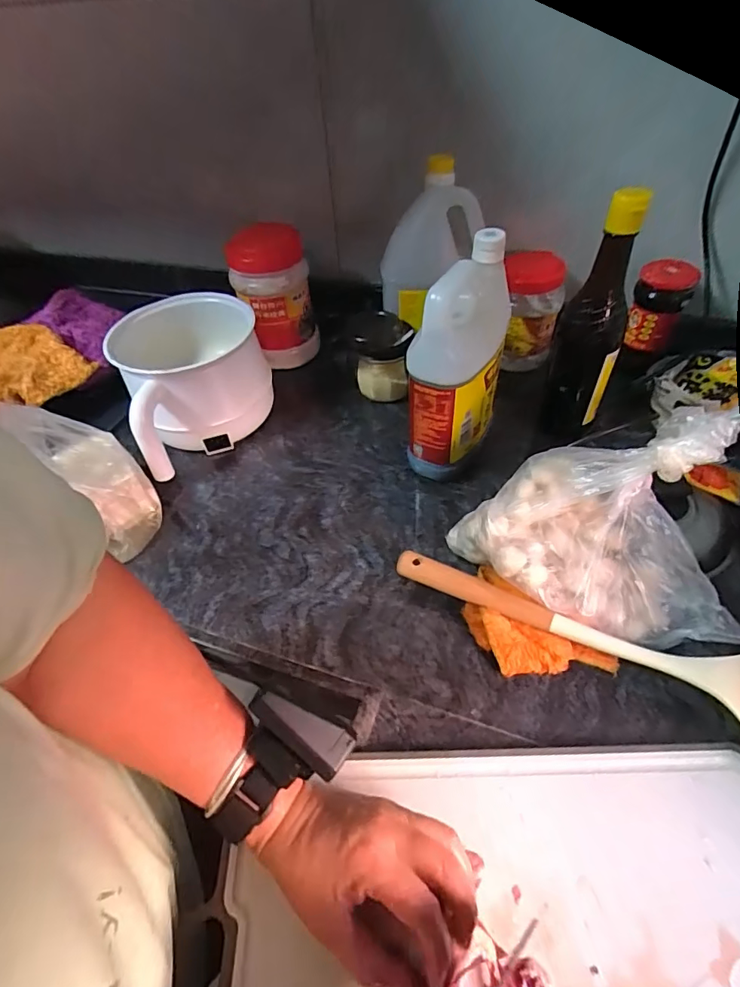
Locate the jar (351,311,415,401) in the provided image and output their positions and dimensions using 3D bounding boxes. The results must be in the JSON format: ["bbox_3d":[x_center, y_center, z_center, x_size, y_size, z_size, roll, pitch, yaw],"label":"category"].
[{"bbox_3d":[0.017,-0.185,0.648,0.075,0.097,0.086,-5,49,1],"label":"jar"}]

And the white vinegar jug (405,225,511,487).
[{"bbox_3d":[0.091,-0.132,0.507,0.082,0.225,0.134,27,57,26],"label":"white vinegar jug"}]

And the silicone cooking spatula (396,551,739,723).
[{"bbox_3d":[0.187,0.115,0.396,0.338,0.045,0.076,26,56,25],"label":"silicone cooking spatula"}]

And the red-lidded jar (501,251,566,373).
[{"bbox_3d":[0.206,-0.236,0.632,0.068,0.137,0.068,-1,49,5],"label":"red-lidded jar"}]

